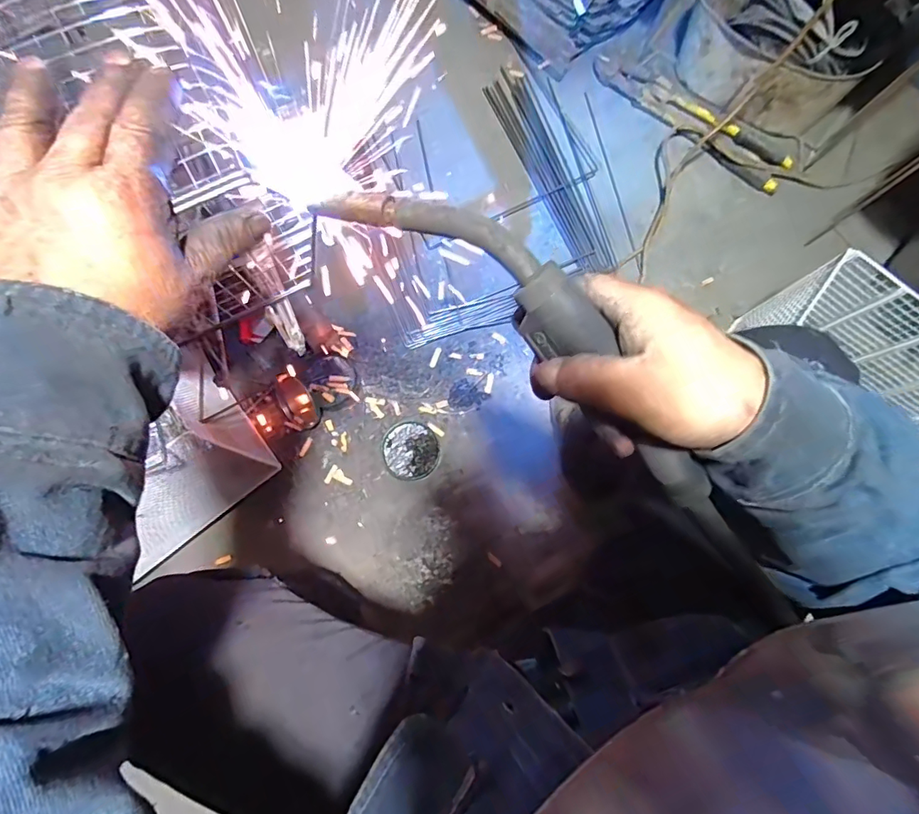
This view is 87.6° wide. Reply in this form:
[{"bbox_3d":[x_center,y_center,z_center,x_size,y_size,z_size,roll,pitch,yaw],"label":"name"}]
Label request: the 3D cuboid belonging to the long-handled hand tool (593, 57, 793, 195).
[{"bbox_3d":[0.458,-0.576,0.940,0.416,0.023,0.105,37,81,6],"label":"long-handled hand tool"}]

